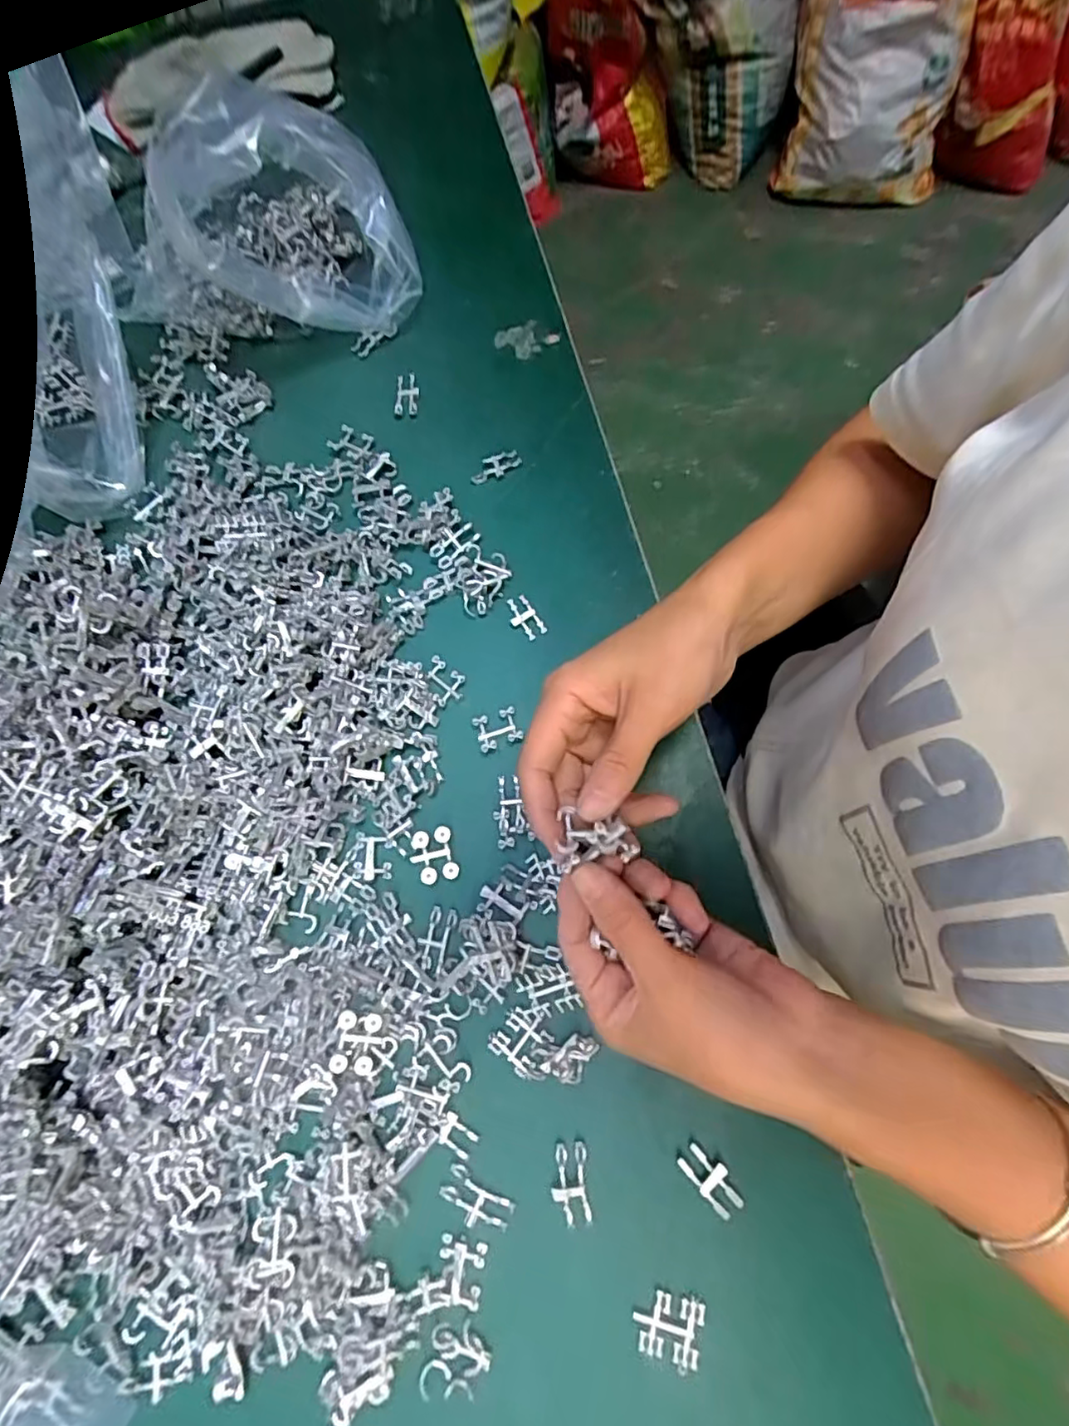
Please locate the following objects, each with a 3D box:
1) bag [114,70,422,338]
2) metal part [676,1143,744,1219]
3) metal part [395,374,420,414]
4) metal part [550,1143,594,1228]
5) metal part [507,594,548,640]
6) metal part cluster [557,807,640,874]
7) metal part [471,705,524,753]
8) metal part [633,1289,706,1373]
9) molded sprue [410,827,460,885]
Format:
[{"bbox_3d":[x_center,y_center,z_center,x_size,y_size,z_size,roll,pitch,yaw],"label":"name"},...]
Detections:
[{"bbox_3d":[-0.185,-0.325,0.415,0.196,0.119,0.137,26,75,10],"label":"bag"},{"bbox_3d":[0.084,0.220,0.297,0.016,0.004,0.031,-41,75,-10],"label":"metal part"},{"bbox_3d":[-0.090,-0.223,0.438,0.017,0.006,0.030,2,73,3],"label":"metal part"},{"bbox_3d":[0.017,0.225,0.299,0.018,0.005,0.032,-5,72,1],"label":"metal part"},{"bbox_3d":[-0.007,-0.059,0.386,0.017,0.004,0.029,-30,74,-7],"label":"metal part"},{"bbox_3d":[0.025,0.050,0.253,0.031,0.012,0.021,-7,72,0],"label":"metal part cluster"},{"bbox_3d":[-0.021,0.009,0.365,0.025,0.007,0.022,-19,73,-4],"label":"metal part"},{"bbox_3d":[0.060,0.277,0.281,0.029,0.004,0.026,12,73,6],"label":"metal part"},{"bbox_3d":[-0.055,0.078,0.344,0.023,0.009,0.028,-16,73,-3],"label":"molded sprue"}]

